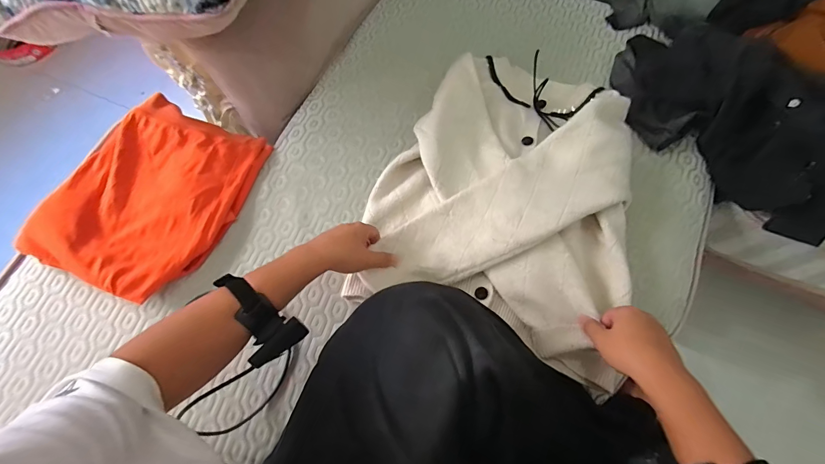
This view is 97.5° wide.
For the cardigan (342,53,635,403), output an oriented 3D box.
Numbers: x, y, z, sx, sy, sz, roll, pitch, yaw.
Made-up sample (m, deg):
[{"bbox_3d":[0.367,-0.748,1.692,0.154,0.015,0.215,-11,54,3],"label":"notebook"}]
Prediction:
[{"bbox_3d":[0.162,-0.078,0.573,0.392,0.081,0.486,19,69,10],"label":"cardigan"}]

